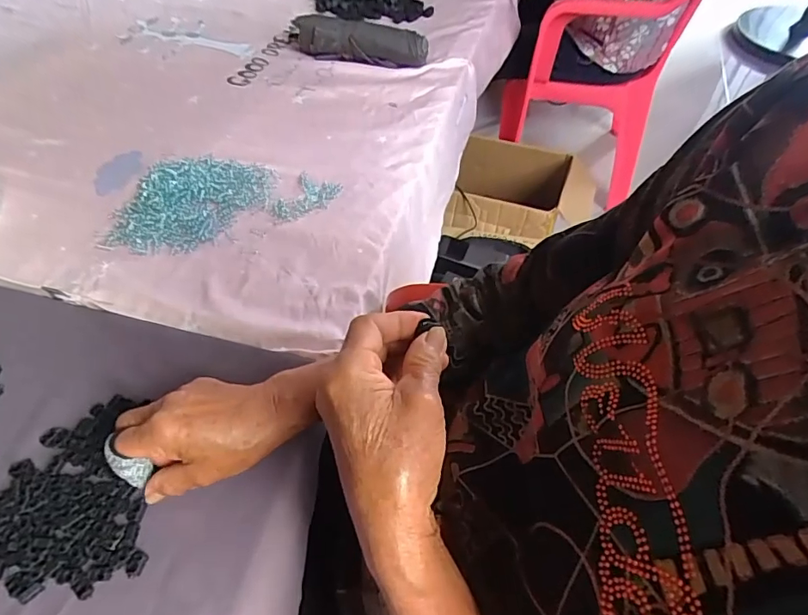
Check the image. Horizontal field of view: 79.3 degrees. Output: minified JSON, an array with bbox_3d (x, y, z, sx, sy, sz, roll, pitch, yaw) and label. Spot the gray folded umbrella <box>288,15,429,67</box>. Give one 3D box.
[{"bbox_3d":[-0.076,-0.412,0.745,0.231,0.048,0.052,14,53,13],"label":"gray folded umbrella"}]

